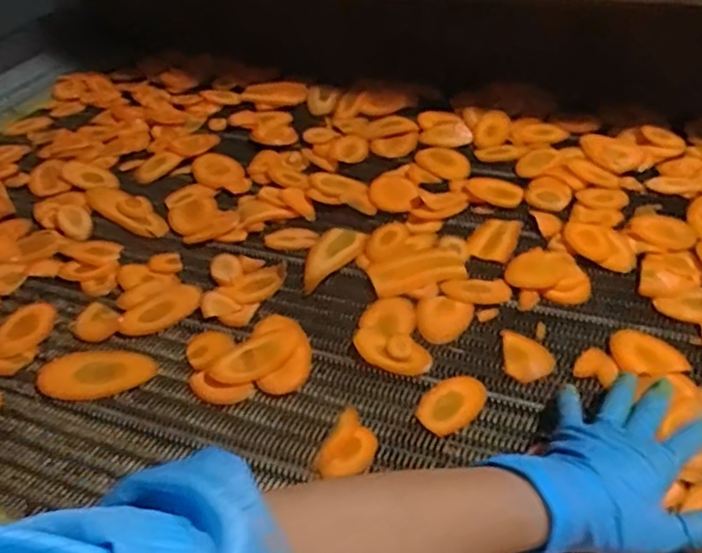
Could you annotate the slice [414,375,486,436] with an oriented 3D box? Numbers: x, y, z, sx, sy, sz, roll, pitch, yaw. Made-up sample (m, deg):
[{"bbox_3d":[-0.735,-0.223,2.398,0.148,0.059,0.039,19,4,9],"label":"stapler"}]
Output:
[{"bbox_3d":[0.084,0.104,0.541,0.061,0.008,0.040,-28,46,-24],"label":"slice"}]

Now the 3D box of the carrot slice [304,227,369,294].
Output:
[{"bbox_3d":[-0.024,-0.023,0.700,0.047,0.007,0.095,26,50,30],"label":"carrot slice"}]

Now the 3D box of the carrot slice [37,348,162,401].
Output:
[{"bbox_3d":[-0.227,0.085,0.596,0.100,0.007,0.056,-3,41,2],"label":"carrot slice"}]

